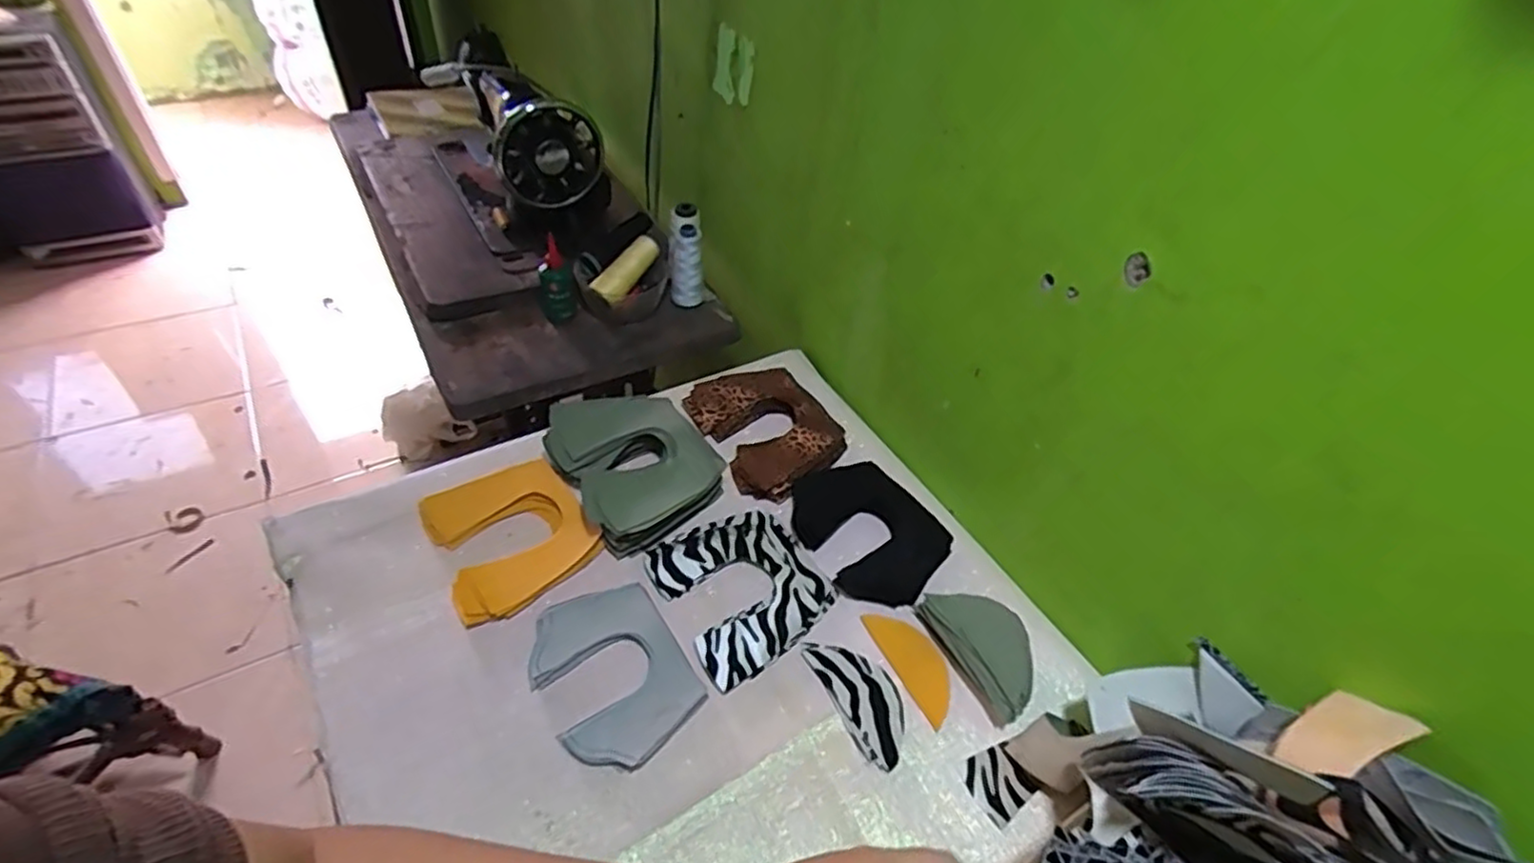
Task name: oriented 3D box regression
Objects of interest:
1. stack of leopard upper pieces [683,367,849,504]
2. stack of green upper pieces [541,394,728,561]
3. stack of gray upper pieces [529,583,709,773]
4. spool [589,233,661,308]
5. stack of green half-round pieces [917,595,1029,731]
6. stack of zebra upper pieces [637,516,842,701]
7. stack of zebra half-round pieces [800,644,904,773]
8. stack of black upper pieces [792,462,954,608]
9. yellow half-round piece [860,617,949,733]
[{"bbox_3d":[0.001,-0.007,0.807,0.136,0.032,0.169,-25,53,-25],"label":"stack of leopard upper pieces"},{"bbox_3d":[-0.139,0.031,0.728,0.145,0.057,0.180,-25,53,-25],"label":"stack of green upper pieces"},{"bbox_3d":[-0.130,0.201,0.588,0.115,0.016,0.154,-25,53,-25],"label":"stack of gray upper pieces"},{"bbox_3d":[-0.186,-0.217,0.936,0.031,0.042,0.112,32,72,24],"label":"spool"},{"bbox_3d":[0.196,0.193,0.630,0.067,0.035,0.128,-17,50,-19],"label":"stack of green half-round pieces"},{"bbox_3d":[-0.020,0.146,0.665,0.146,0.015,0.155,-24,53,-24],"label":"stack of zebra upper pieces"},{"bbox_3d":[0.084,0.229,0.605,0.057,0.006,0.117,-21,52,-22],"label":"stack of zebra half-round pieces"},{"bbox_3d":[0.104,0.097,0.722,0.122,0.023,0.167,-22,52,-23],"label":"stack of black upper pieces"},{"bbox_3d":[0.137,0.211,0.638,0.048,0.004,0.110,-19,51,-20],"label":"yellow half-round piece"}]

